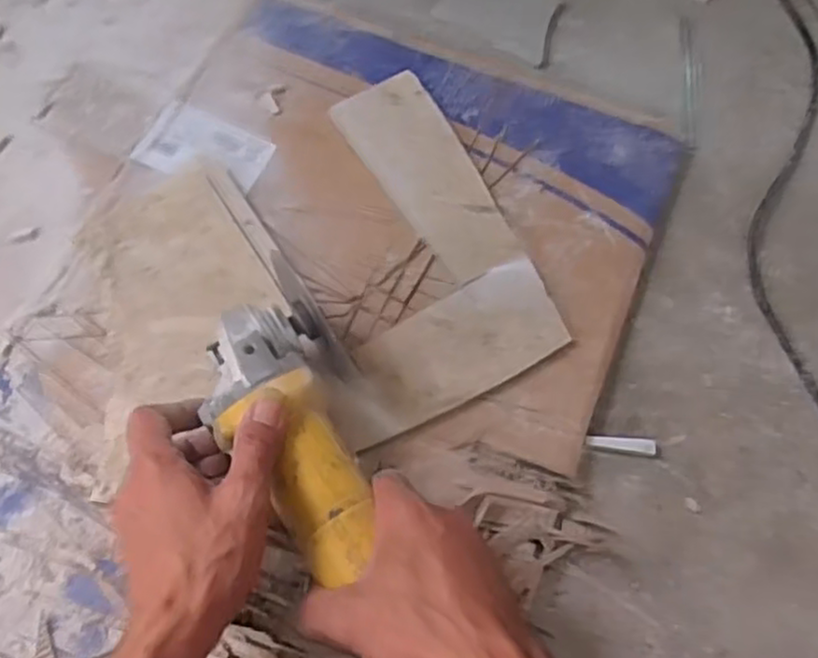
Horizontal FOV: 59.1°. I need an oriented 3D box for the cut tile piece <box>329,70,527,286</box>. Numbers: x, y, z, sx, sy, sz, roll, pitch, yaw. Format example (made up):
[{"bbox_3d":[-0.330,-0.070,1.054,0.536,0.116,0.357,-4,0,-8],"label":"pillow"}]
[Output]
[{"bbox_3d":[0.015,-0.128,0.597,0.076,0.010,0.199,-25,70,-12],"label":"cut tile piece"}]

